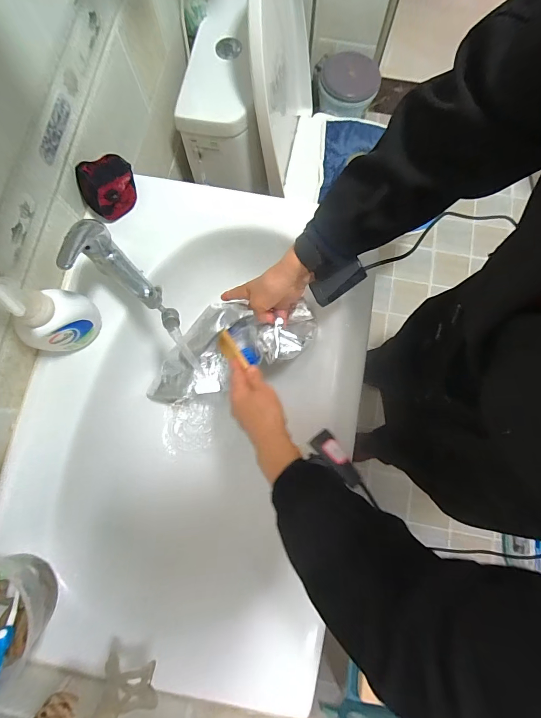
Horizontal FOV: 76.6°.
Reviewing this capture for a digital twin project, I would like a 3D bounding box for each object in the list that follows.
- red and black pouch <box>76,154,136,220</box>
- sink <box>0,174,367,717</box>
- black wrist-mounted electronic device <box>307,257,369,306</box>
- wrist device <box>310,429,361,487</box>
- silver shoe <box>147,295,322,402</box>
[{"bbox_3d":[-0.249,-0.267,0.526,0.087,0.060,0.067,-38,82,-6],"label":"red and black pouch"},{"bbox_3d":[-0.119,0.075,0.575,0.443,0.176,0.687,11,80,2],"label":"sink"},{"bbox_3d":[0.088,-0.097,0.441,0.069,0.022,0.030,-30,80,15],"label":"black wrist-mounted electronic device"},{"bbox_3d":[0.077,0.114,0.394,0.025,0.016,0.069,-39,61,-7],"label":"wrist device"},{"bbox_3d":[-0.083,-0.018,0.580,0.309,0.078,0.132,-24,79,21],"label":"silver shoe"}]

